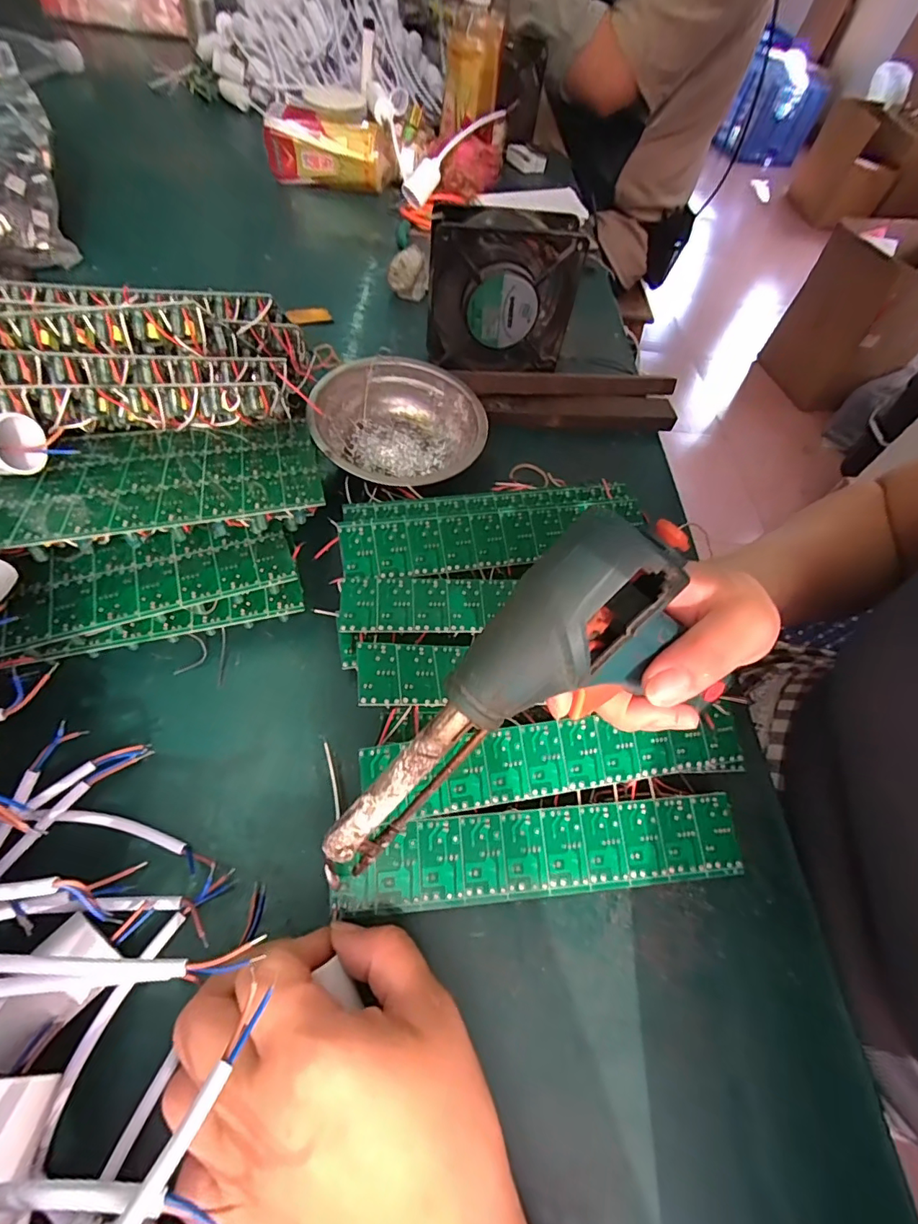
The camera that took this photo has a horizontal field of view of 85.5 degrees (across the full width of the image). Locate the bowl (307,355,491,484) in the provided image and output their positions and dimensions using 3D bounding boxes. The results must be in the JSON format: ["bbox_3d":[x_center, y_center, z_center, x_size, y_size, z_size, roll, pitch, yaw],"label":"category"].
[{"bbox_3d":[-0.044,-0.135,0.378,0.125,0.047,0.123,4,58,-6],"label":"bowl"}]

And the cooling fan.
[{"bbox_3d":[0.036,-0.274,0.429,0.121,0.110,0.049,3,58,-7],"label":"cooling fan"}]

